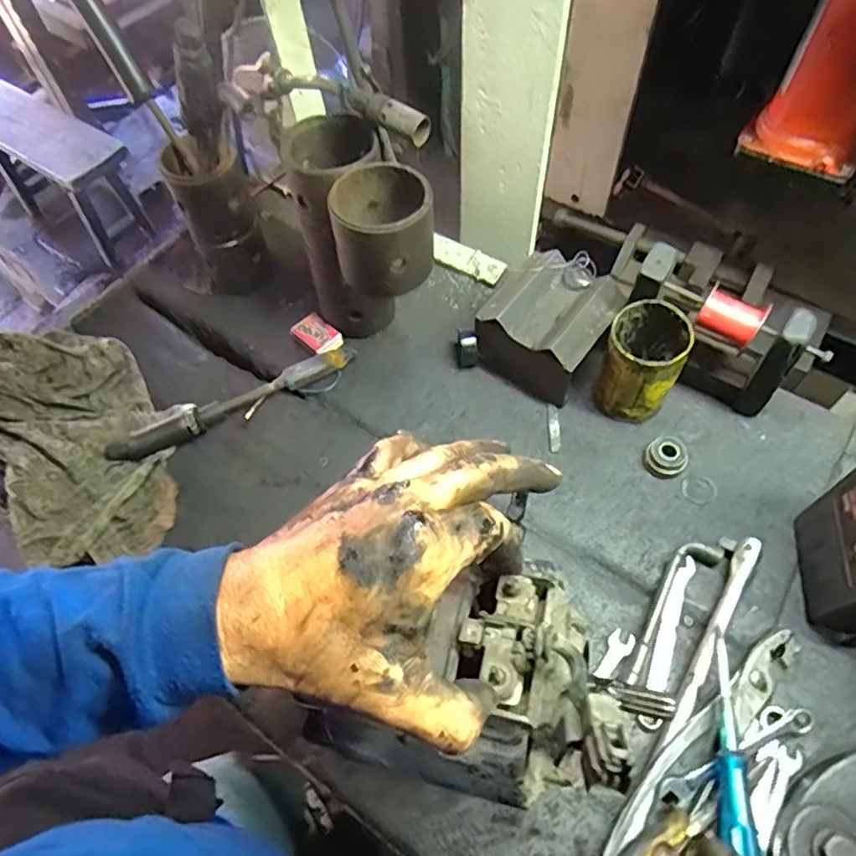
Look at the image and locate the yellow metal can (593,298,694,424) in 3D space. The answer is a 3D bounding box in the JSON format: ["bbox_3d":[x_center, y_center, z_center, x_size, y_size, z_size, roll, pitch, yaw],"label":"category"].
[{"bbox_3d":[0.218,-0.064,0.614,0.072,0.119,0.078,-1,59,2],"label":"yellow metal can"}]

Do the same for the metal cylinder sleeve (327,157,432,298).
[{"bbox_3d":[-0.041,-0.182,0.542,0.084,0.079,0.096,-9,59,-2],"label":"metal cylinder sleeve"}]

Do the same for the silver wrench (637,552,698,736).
[{"bbox_3d":[0.213,0.187,0.530,0.020,0.014,0.157,21,62,15],"label":"silver wrench"}]

